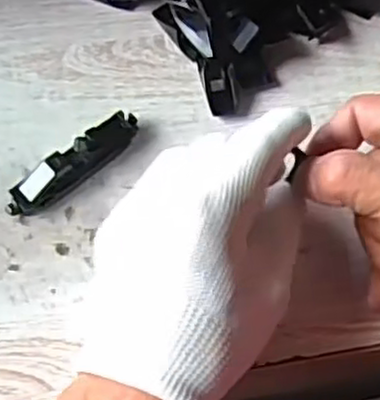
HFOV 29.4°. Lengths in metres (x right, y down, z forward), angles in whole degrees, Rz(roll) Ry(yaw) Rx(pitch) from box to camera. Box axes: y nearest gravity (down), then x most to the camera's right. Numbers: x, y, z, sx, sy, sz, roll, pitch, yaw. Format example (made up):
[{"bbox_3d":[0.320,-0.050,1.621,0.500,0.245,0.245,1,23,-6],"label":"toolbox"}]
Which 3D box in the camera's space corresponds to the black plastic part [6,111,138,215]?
[{"bbox_3d":[-0.061,-0.020,0.383,0.080,0.018,0.019,-39,72,-19],"label":"black plastic part"}]

